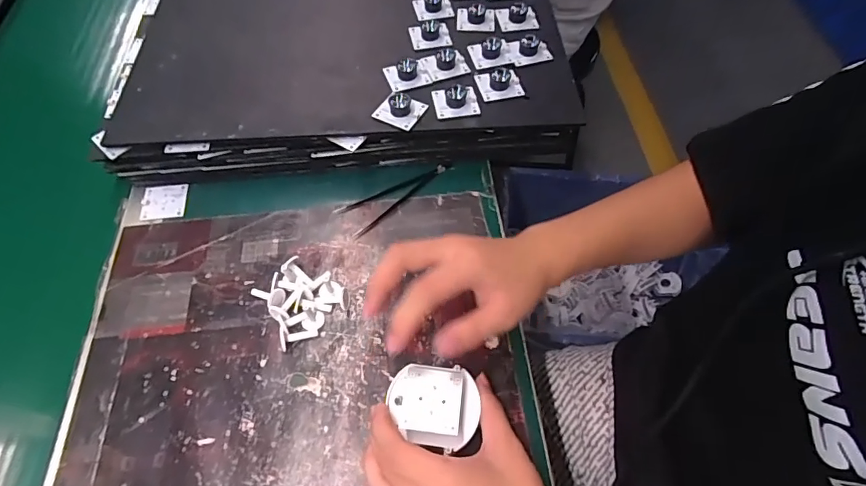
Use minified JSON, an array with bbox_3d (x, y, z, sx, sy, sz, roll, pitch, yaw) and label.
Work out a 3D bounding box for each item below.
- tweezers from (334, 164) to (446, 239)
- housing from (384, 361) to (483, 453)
[{"bbox_3d":[-0.042,-0.053,0.496,0.122,0.009,0.040,-35,65,-20],"label":"tweezers"},{"bbox_3d":[0.000,0.121,0.354,0.067,0.020,0.058,1,58,0],"label":"housing"}]

